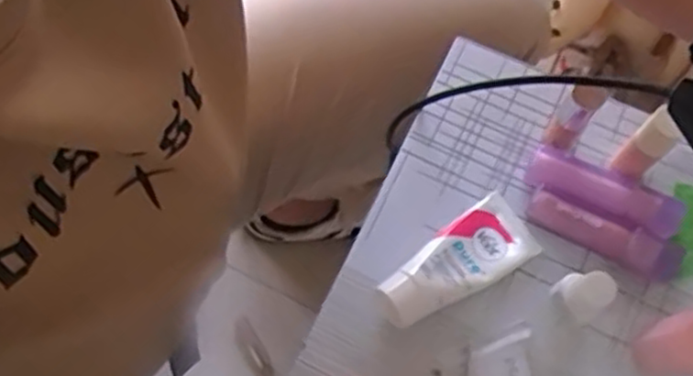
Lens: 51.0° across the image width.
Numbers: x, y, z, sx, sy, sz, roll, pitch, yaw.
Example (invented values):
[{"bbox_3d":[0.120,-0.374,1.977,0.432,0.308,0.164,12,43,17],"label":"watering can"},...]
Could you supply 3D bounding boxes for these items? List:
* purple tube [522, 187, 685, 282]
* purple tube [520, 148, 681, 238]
[{"bbox_3d":[0.148,0.028,0.420,0.088,0.021,0.023,27,76,10],"label":"purple tube"},{"bbox_3d":[0.151,0.004,0.431,0.090,0.020,0.024,26,75,10],"label":"purple tube"}]

